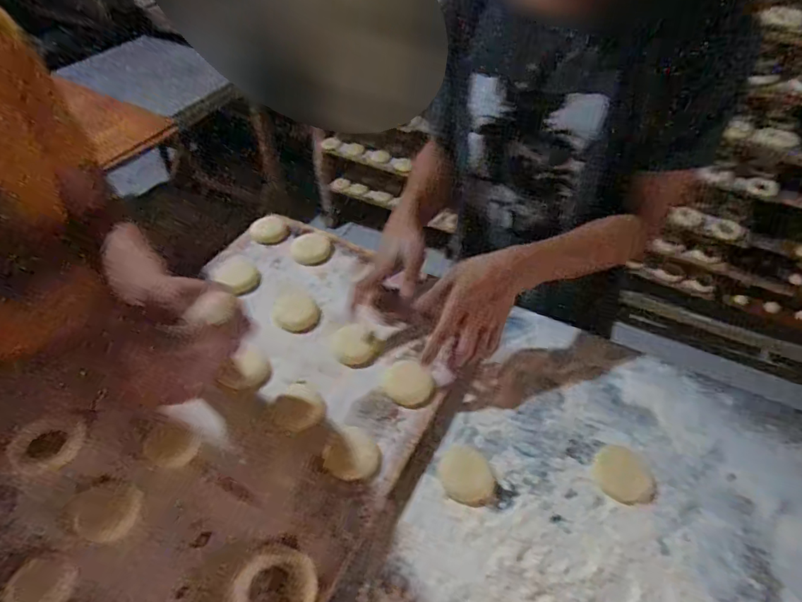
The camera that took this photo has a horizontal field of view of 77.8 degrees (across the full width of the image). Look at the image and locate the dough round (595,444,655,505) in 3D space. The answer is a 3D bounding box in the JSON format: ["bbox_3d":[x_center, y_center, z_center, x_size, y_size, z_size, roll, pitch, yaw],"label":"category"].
[{"bbox_3d":[0.260,0.202,0.578,0.062,0.006,0.066,1,47,-2],"label":"dough round"}]

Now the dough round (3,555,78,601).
[{"bbox_3d":[-0.345,0.272,0.474,0.054,0.008,0.054,1,47,-2],"label":"dough round"}]

